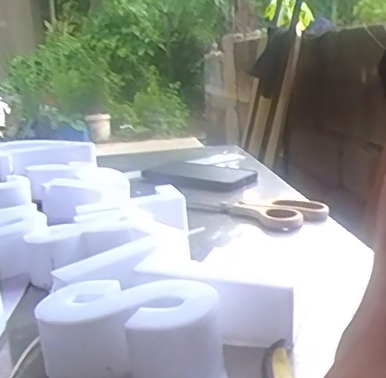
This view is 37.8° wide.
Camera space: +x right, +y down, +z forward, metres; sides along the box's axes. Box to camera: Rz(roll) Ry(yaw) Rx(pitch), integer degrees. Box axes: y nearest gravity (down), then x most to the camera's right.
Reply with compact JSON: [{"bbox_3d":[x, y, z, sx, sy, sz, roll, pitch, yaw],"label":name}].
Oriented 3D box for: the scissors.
[{"bbox_3d":[0.057,0.024,0.610,0.162,0.011,0.072,4,17,29],"label":"scissors"}]

